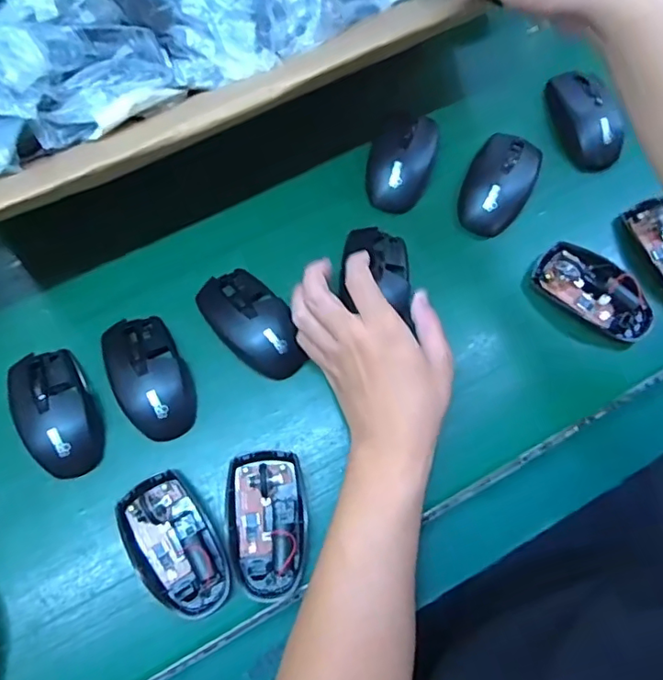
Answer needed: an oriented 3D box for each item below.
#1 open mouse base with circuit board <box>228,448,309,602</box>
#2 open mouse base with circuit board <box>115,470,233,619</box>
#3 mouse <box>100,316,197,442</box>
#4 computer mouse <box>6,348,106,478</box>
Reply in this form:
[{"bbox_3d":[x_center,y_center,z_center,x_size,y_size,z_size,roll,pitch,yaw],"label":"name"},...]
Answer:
[{"bbox_3d":[-0.047,0.136,0.413,0.057,0.025,0.104,-6,74,-4],"label":"open mouse base with circuit board"},{"bbox_3d":[-0.115,0.151,0.406,0.057,0.024,0.104,-34,78,-11],"label":"open mouse base with circuit board"},{"bbox_3d":[-0.145,0.027,0.442,0.056,0.031,0.103,-29,77,-10],"label":"mouse"},{"bbox_3d":[-0.215,0.056,0.430,0.054,0.032,0.101,-27,77,-10],"label":"computer mouse"}]

